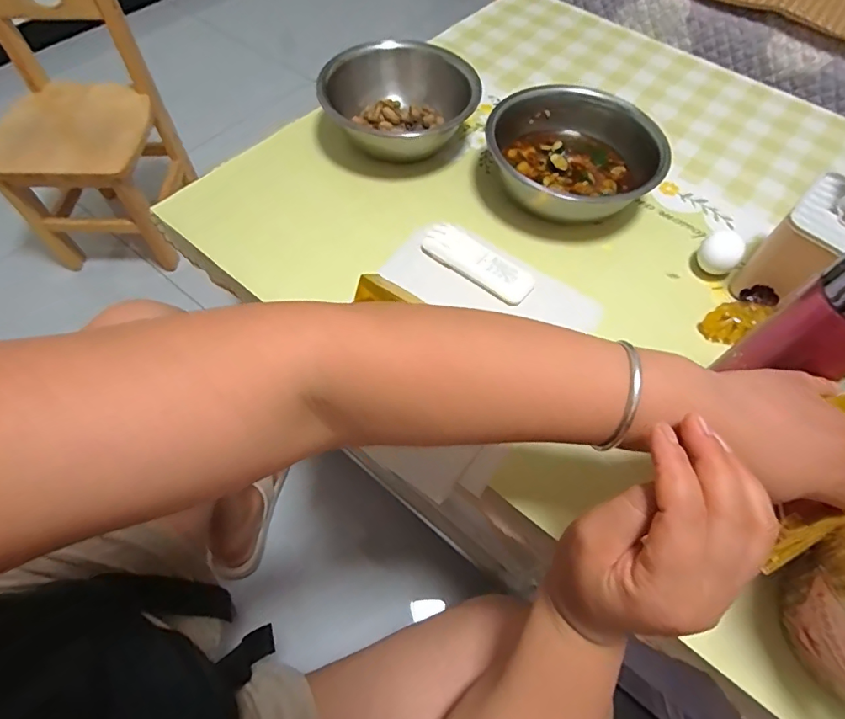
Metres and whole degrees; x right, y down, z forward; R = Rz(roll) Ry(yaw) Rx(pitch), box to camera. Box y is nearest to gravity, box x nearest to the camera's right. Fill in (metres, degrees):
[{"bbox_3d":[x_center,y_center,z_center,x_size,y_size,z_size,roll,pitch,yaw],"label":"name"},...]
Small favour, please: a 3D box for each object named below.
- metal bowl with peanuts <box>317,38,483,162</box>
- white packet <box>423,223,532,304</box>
[{"bbox_3d":[-0.025,-0.312,0.586,0.169,0.070,0.162,1,60,-2],"label":"metal bowl with peanuts"},{"bbox_3d":[0.058,-0.103,0.508,0.125,0.008,0.042,37,85,13],"label":"white packet"}]

